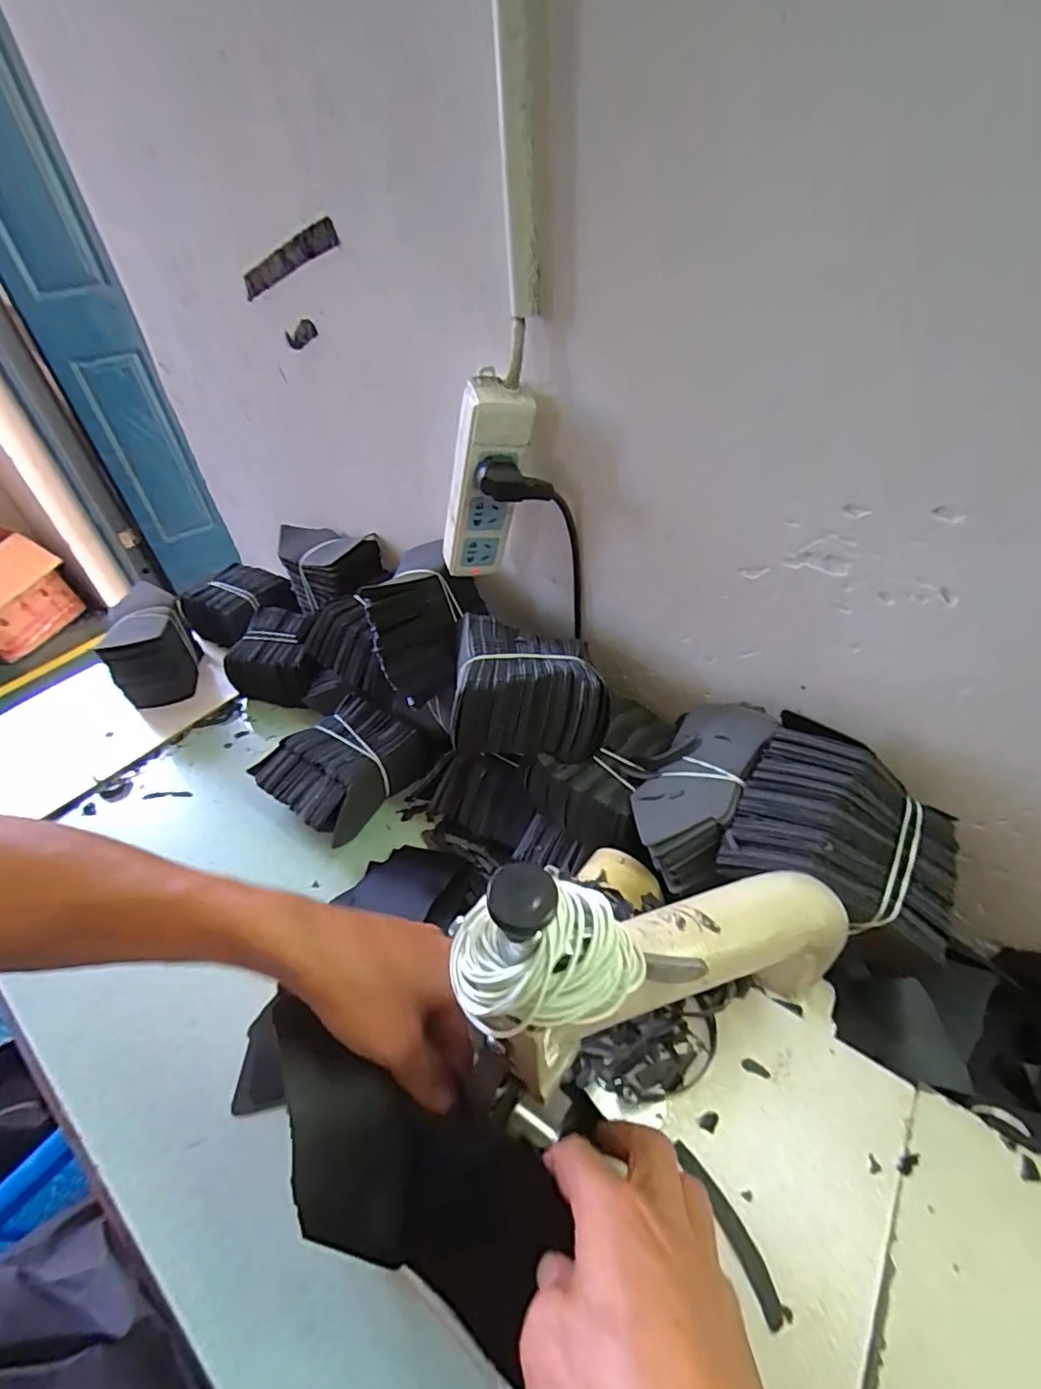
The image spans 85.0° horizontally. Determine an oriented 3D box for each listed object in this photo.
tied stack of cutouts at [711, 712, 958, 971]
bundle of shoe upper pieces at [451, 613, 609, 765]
[{"bbox_3d":[0.221,0.096,0.382,0.139,0.069,0.117,25,52,26],"label":"tied stack of cutouts"},{"bbox_3d":[0.008,-0.011,0.510,0.135,0.066,0.119,1,45,5],"label":"bundle of shoe upper pieces"}]

